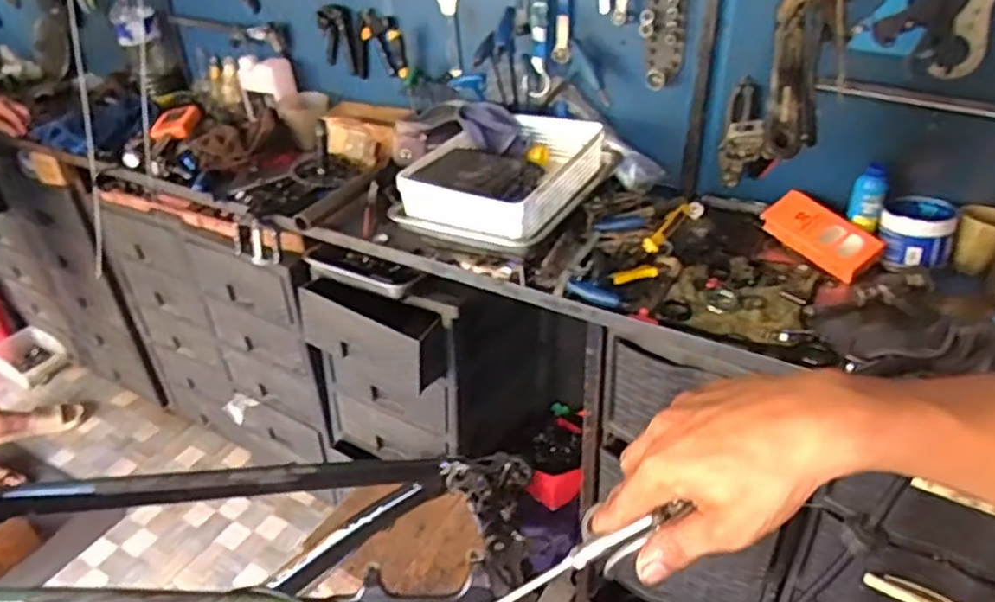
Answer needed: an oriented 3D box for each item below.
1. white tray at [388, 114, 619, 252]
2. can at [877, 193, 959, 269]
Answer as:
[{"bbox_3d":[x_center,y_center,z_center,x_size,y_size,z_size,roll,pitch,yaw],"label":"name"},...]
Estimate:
[{"bbox_3d":[0.027,-0.215,1.220,0.267,0.119,0.370,15,38,23],"label":"white tray"},{"bbox_3d":[0.658,-0.110,1.078,0.107,0.073,0.106,18,40,27],"label":"can"}]

